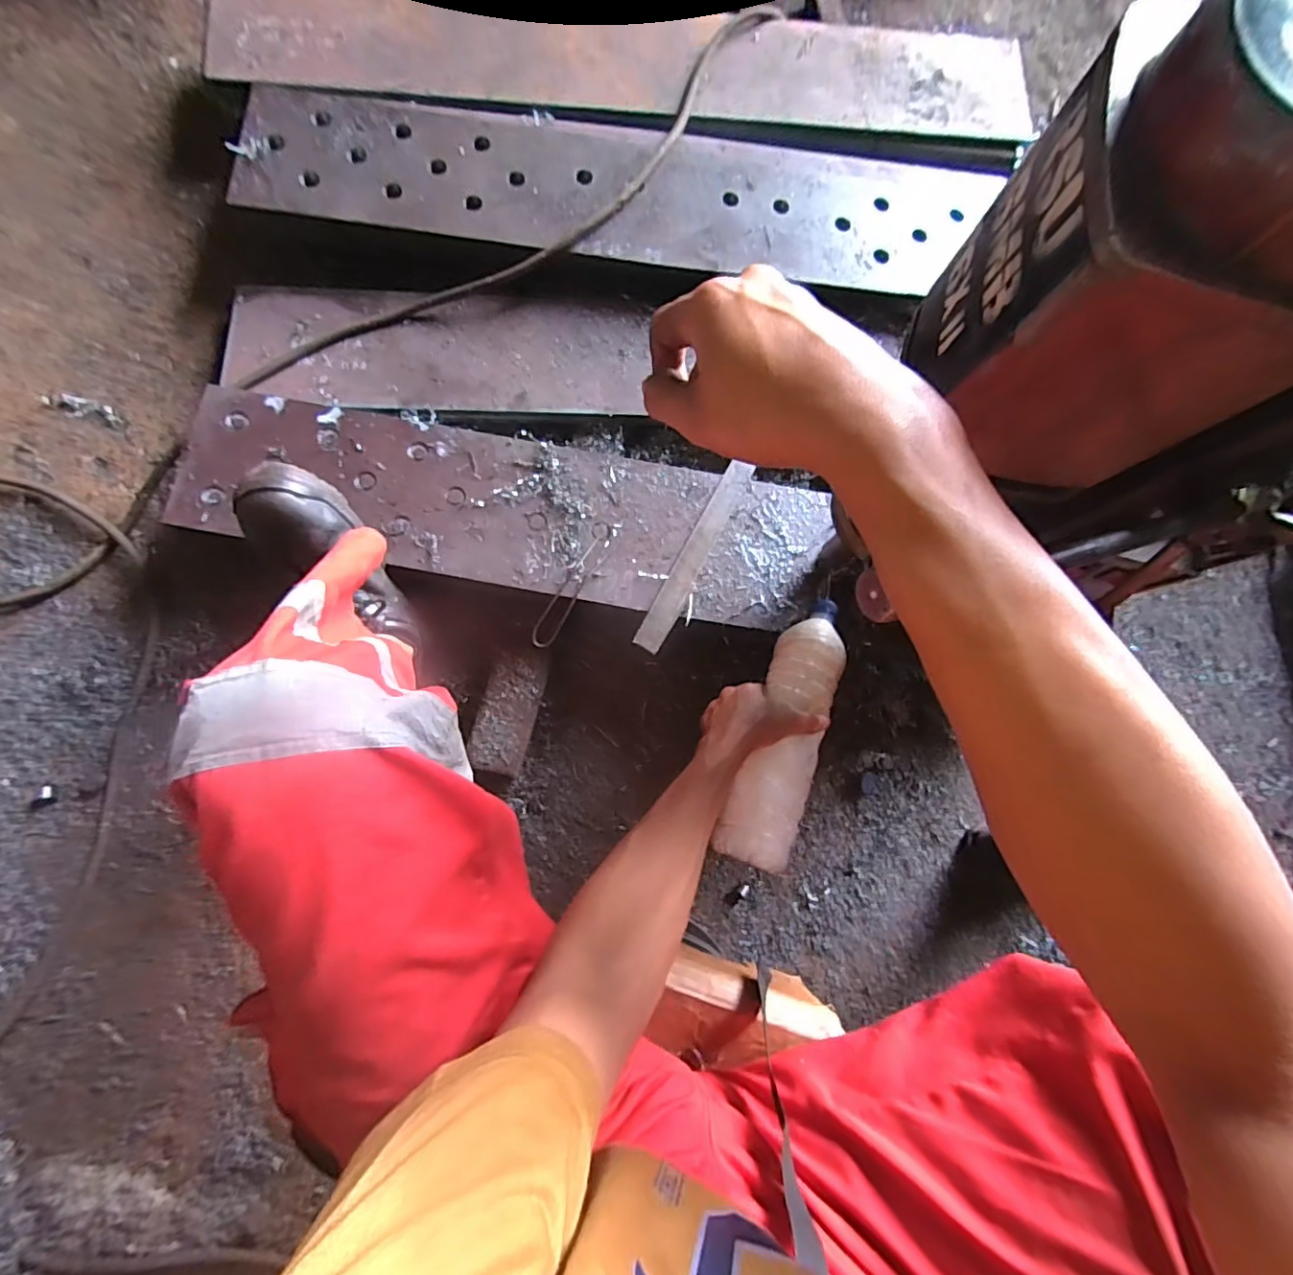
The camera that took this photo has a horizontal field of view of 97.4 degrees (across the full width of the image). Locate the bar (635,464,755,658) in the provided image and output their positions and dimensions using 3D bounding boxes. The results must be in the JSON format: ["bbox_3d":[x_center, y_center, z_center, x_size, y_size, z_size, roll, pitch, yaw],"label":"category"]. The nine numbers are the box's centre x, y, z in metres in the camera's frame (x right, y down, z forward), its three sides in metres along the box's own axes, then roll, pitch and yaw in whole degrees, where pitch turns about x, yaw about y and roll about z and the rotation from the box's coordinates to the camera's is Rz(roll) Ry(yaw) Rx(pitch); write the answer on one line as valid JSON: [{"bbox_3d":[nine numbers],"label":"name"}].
[{"bbox_3d":[0.063,-0.107,0.720,0.033,0.004,0.276,29,78,-1],"label":"bar"}]

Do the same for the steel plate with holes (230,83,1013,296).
[{"bbox_3d":[-0.011,-0.656,0.823,1.056,0.022,0.244,3,82,-5],"label":"steel plate with holes"}]

